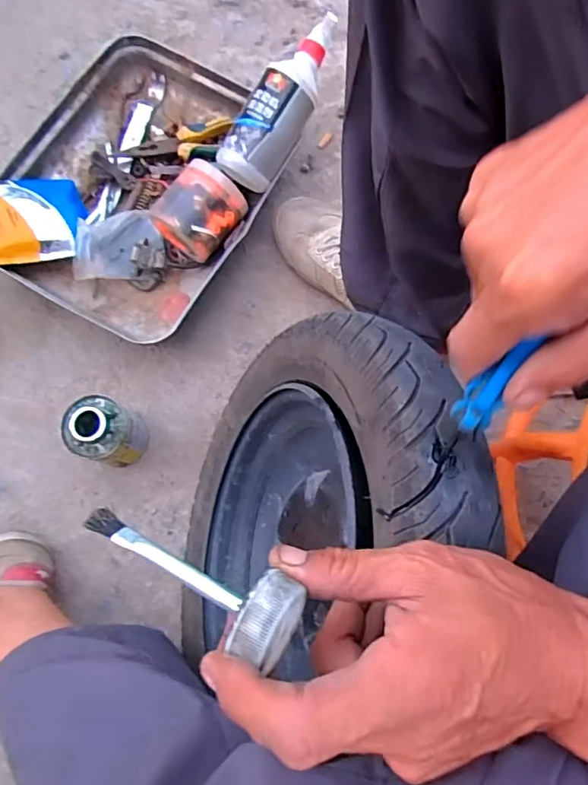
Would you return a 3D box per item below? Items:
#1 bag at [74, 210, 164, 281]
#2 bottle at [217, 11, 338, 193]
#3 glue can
[{"bbox_3d":[-0.213,-0.183,0.653,0.105,0.045,0.085,-3,76,-1],"label":"bag"},{"bbox_3d":[-0.011,-0.342,0.630,0.071,0.051,0.208,32,95,7],"label":"bottle"},{"bbox_3d":[-0.199,0.043,0.582,0.065,0.104,0.066,0,76,-1],"label":"glue can"}]

